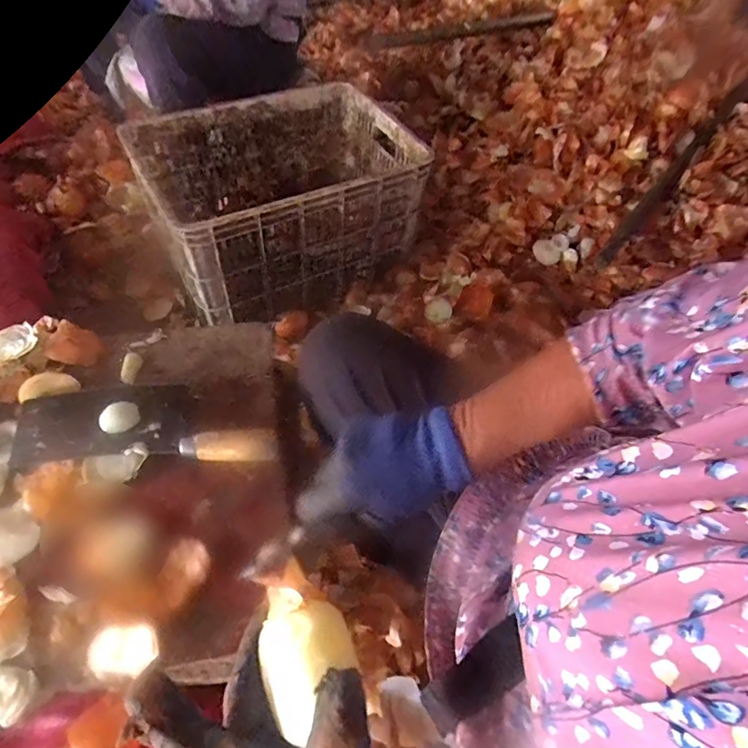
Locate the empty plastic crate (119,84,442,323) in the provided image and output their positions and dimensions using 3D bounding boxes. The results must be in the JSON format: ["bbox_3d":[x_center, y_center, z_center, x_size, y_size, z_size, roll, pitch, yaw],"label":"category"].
[{"bbox_3d":[-0.162,-0.298,0.832,0.395,0.263,0.292,-17,57,-16],"label":"empty plastic crate"}]

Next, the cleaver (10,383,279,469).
[{"bbox_3d":[-0.223,0.047,0.476,0.241,0.018,0.081,-1,54,-5],"label":"cleaver"}]

